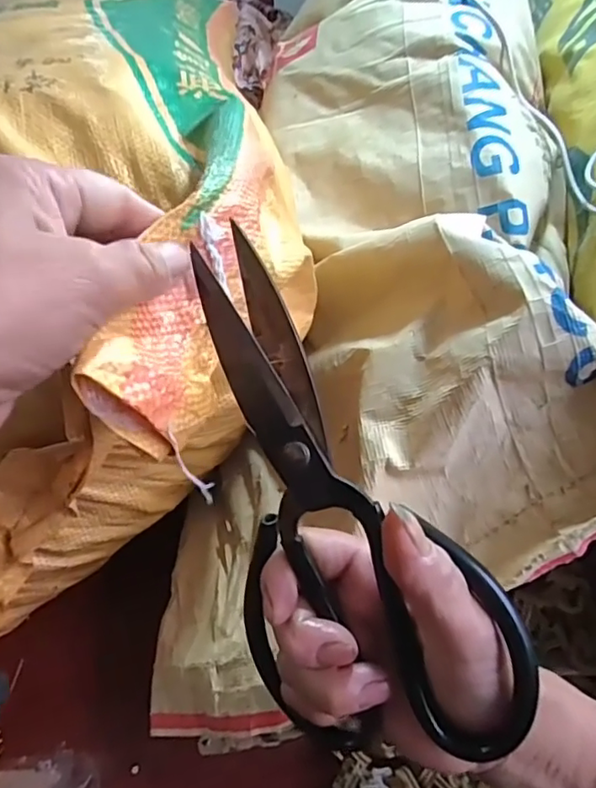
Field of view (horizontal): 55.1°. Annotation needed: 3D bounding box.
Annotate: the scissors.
[{"bbox_3d":[0.012,0.037,0.205,0.106,0.193,0.006,-13,6,29],"label":"scissors"}]

